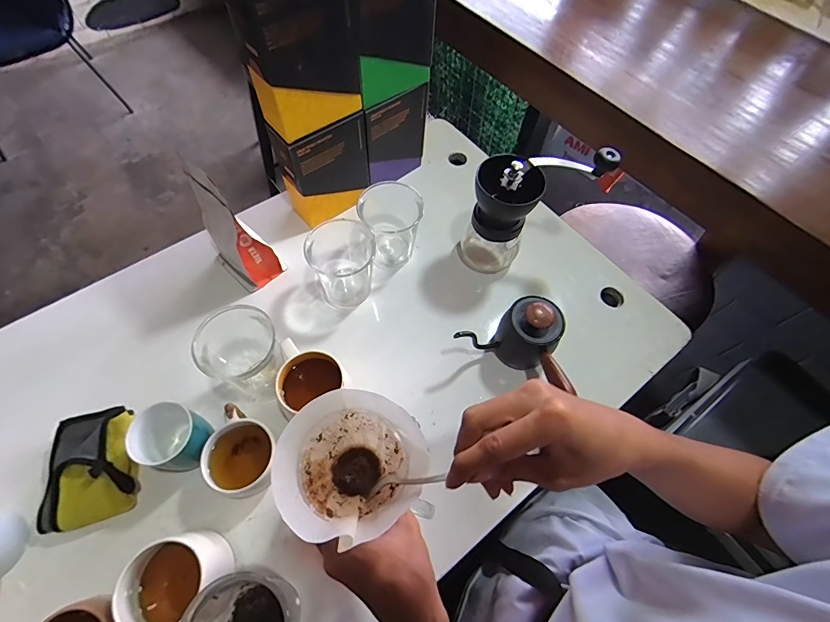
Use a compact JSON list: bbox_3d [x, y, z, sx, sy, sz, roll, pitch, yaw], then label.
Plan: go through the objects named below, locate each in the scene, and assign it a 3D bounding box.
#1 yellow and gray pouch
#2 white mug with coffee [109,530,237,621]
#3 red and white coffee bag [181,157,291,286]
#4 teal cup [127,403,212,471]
[{"bbox_3d":[-0.365,0.178,0.458,0.086,0.041,0.119,-12,63,-9],"label":"yellow and gray pouch"},{"bbox_3d":[-0.232,0.271,0.404,0.089,0.083,0.085,1,62,-2],"label":"white mug with coffee"},{"bbox_3d":[-0.239,-0.115,0.536,0.061,0.181,0.083,-38,70,-20],"label":"red and white coffee bag"},{"bbox_3d":[-0.268,0.145,0.454,0.062,0.085,0.064,1,62,-2],"label":"teal cup"}]

